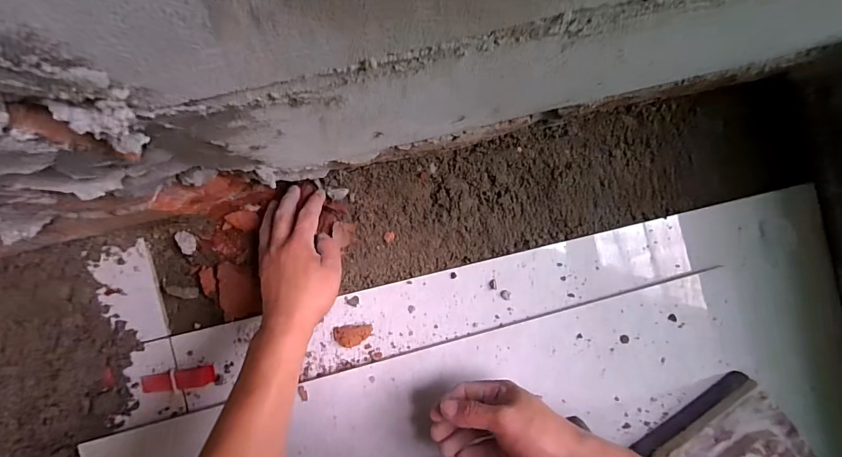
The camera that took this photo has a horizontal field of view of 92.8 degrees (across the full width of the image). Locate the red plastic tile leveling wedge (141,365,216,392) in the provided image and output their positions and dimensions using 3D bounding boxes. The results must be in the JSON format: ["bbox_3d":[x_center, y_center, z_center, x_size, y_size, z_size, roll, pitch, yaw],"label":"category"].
[{"bbox_3d":[-0.295,0.183,0.484,0.088,0.008,0.024,-8,90,-1],"label":"red plastic tile leveling wedge"}]

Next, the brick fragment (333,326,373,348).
[{"bbox_3d":[-0.083,0.129,0.482,0.046,0.015,0.023,-1,89,-1],"label":"brick fragment"}]

